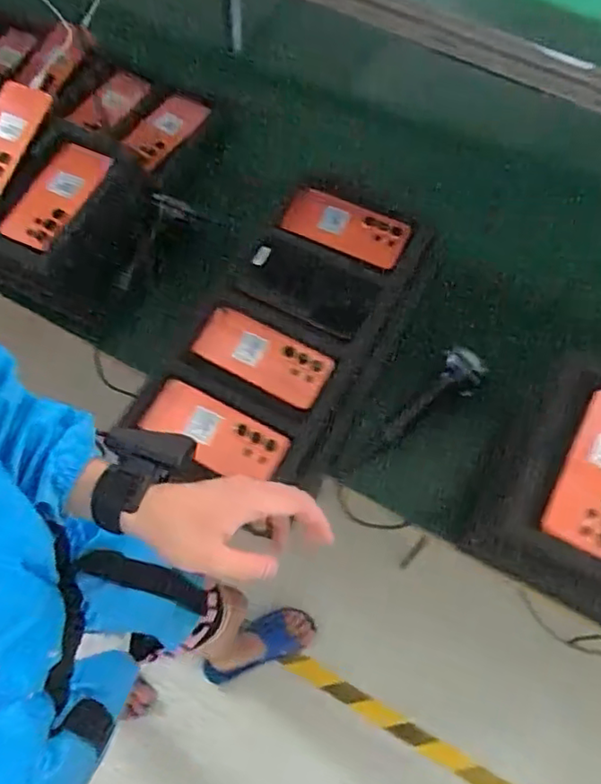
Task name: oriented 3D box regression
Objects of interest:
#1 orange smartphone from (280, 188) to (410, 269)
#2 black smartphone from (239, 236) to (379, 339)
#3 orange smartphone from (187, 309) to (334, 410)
[{"bbox_3d":[0.062,-0.230,0.848,0.171,0.015,0.077,23,69,10],"label":"orange smartphone"},{"bbox_3d":[0.012,-0.141,0.819,0.175,0.007,0.094,25,78,5],"label":"black smartphone"},{"bbox_3d":[-0.049,-0.046,0.767,0.168,0.014,0.079,26,70,11],"label":"orange smartphone"}]

